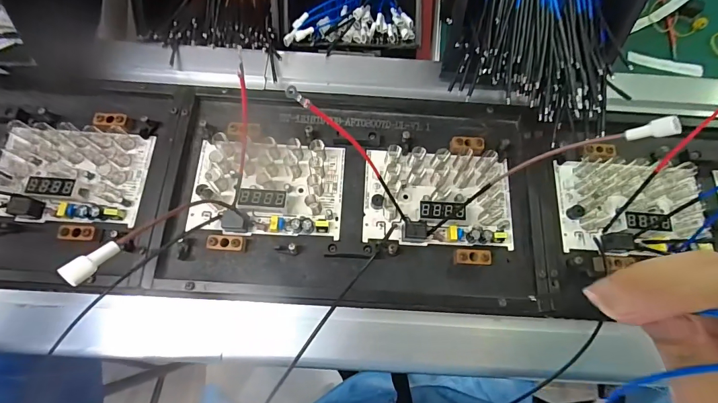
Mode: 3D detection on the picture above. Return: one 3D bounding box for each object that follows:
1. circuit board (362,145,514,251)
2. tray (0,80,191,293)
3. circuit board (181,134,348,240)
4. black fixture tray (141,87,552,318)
[{"bbox_3d":[0.074,-0.007,0.340,0.134,0.018,0.088,3,74,0],"label":"circuit board"},{"bbox_3d":[-0.343,-0.025,0.324,0.349,0.035,0.207,4,74,0],"label":"tray"},{"bbox_3d":[-0.084,-0.016,0.340,0.135,0.022,0.089,2,74,-1],"label":"circuit board"},{"bbox_3d":[-0.006,-0.008,0.342,0.337,0.024,0.196,4,74,0],"label":"black fixture tray"}]

